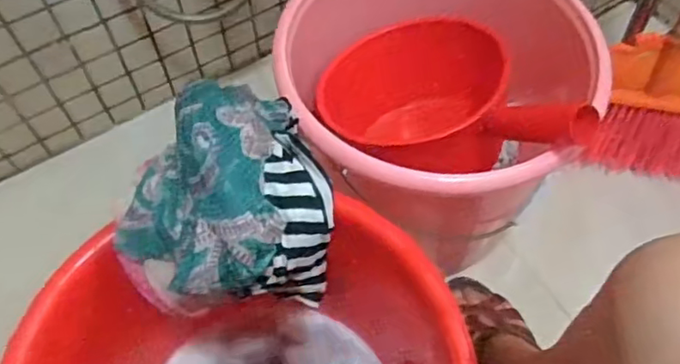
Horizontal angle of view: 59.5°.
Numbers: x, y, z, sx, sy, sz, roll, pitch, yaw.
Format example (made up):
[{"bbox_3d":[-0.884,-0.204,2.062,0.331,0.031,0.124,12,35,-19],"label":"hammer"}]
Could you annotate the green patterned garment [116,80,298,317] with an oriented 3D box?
[{"bbox_3d":[-0.102,0.003,0.458,0.116,0.098,0.178,2,60,2],"label":"green patterned garment"}]

